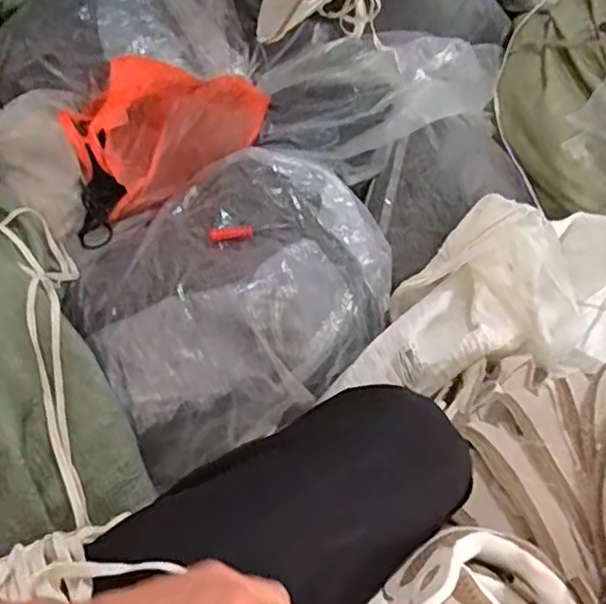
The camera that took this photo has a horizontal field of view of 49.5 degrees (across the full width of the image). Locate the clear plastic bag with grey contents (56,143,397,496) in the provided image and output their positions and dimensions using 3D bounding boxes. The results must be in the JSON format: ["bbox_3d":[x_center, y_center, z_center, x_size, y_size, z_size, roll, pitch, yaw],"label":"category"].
[{"bbox_3d":[-0.071,-0.027,0.756,0.364,0.082,0.316,-28,64,-15],"label":"clear plastic bag with grey contents"}]

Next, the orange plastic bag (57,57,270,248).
[{"bbox_3d":[-0.185,-0.231,0.862,0.294,0.077,0.199,-33,65,-17],"label":"orange plastic bag"}]

